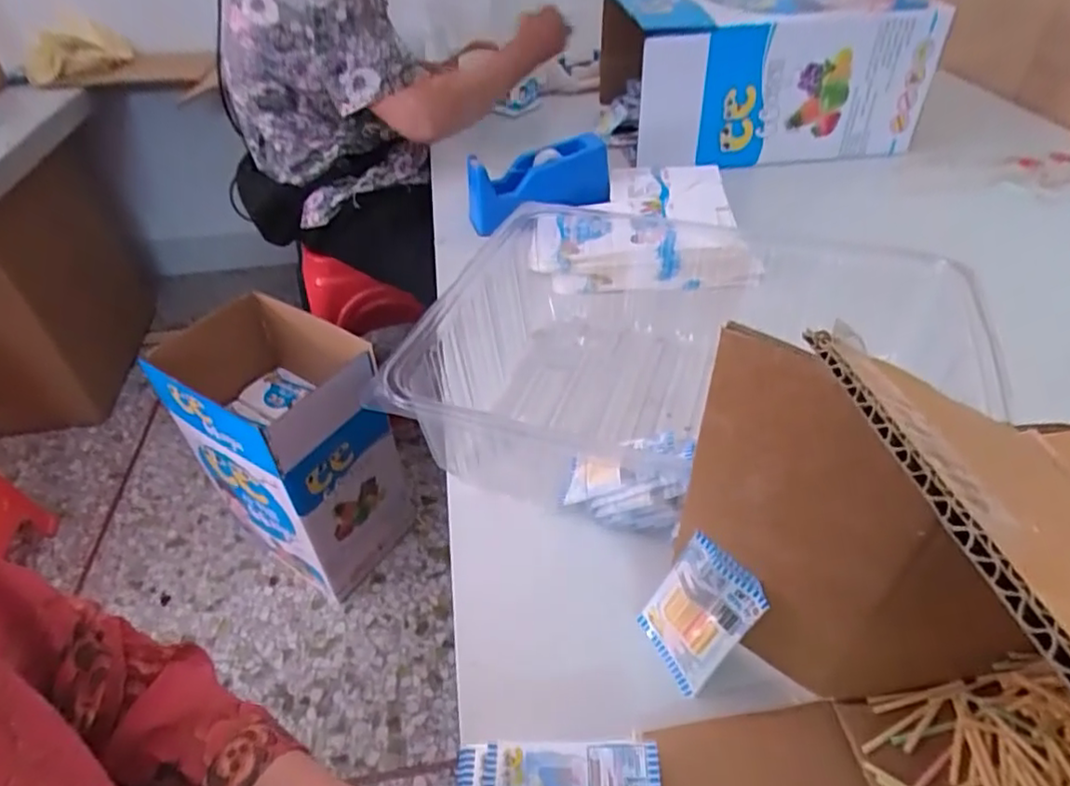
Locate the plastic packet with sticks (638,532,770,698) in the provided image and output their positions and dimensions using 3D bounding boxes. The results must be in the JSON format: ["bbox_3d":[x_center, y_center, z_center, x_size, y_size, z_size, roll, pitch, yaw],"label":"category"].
[{"bbox_3d":[0.108,0.148,0.433,0.008,0.105,0.062,-10,44,-38],"label":"plastic packet with sticks"}]

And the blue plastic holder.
[{"bbox_3d":[-0.001,-0.292,0.902,0.208,0.118,0.064,-14,41,9],"label":"blue plastic holder"}]

